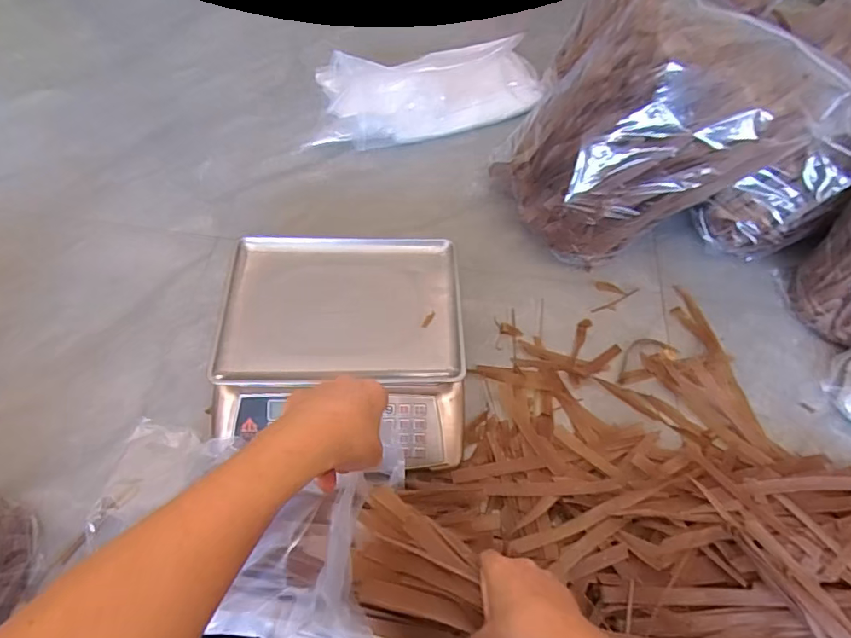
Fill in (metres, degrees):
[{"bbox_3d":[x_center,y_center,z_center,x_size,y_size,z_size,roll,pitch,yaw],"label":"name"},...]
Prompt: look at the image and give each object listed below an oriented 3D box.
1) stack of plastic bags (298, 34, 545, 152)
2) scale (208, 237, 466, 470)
[{"bbox_3d":[0.013,-0.490,1.065,0.512,0.082,0.223,-18,62,-13],"label":"stack of plastic bags"},{"bbox_3d":[-0.115,0.036,0.727,0.323,0.112,0.315,1,59,-3],"label":"scale"}]

